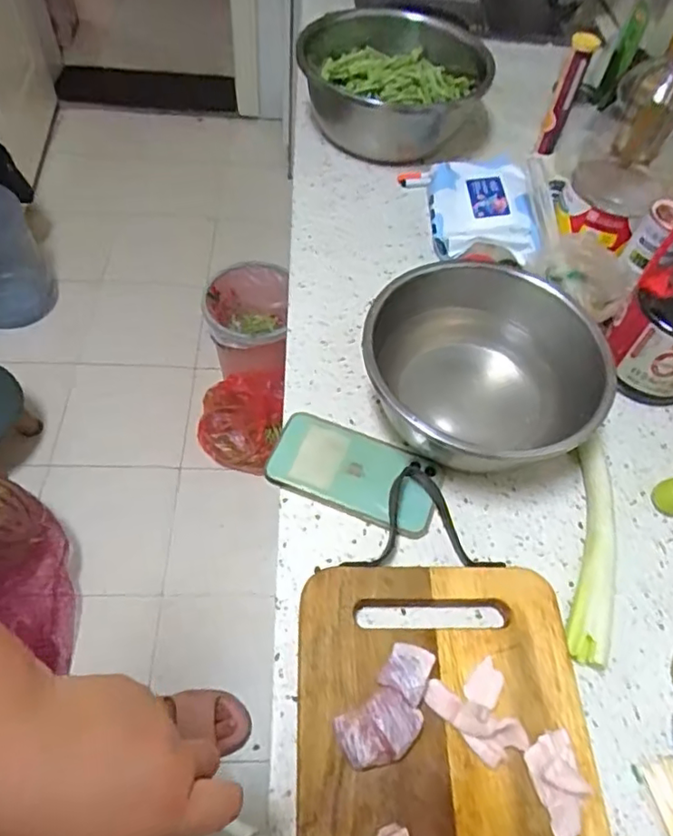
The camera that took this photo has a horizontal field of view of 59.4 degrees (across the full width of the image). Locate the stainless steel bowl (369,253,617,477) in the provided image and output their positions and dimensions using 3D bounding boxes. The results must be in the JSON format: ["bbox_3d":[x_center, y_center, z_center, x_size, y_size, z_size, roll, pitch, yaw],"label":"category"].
[{"bbox_3d":[0.127,-0.038,0.546,0.196,0.096,0.195,2,57,-3],"label":"stainless steel bowl"}]

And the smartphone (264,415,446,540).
[{"bbox_3d":[0.016,0.047,0.529,0.148,0.016,0.075,19,57,7],"label":"smartphone"}]

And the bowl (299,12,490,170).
[{"bbox_3d":[0.089,-0.443,0.805,0.228,0.114,0.213,2,57,-3],"label":"bowl"}]

